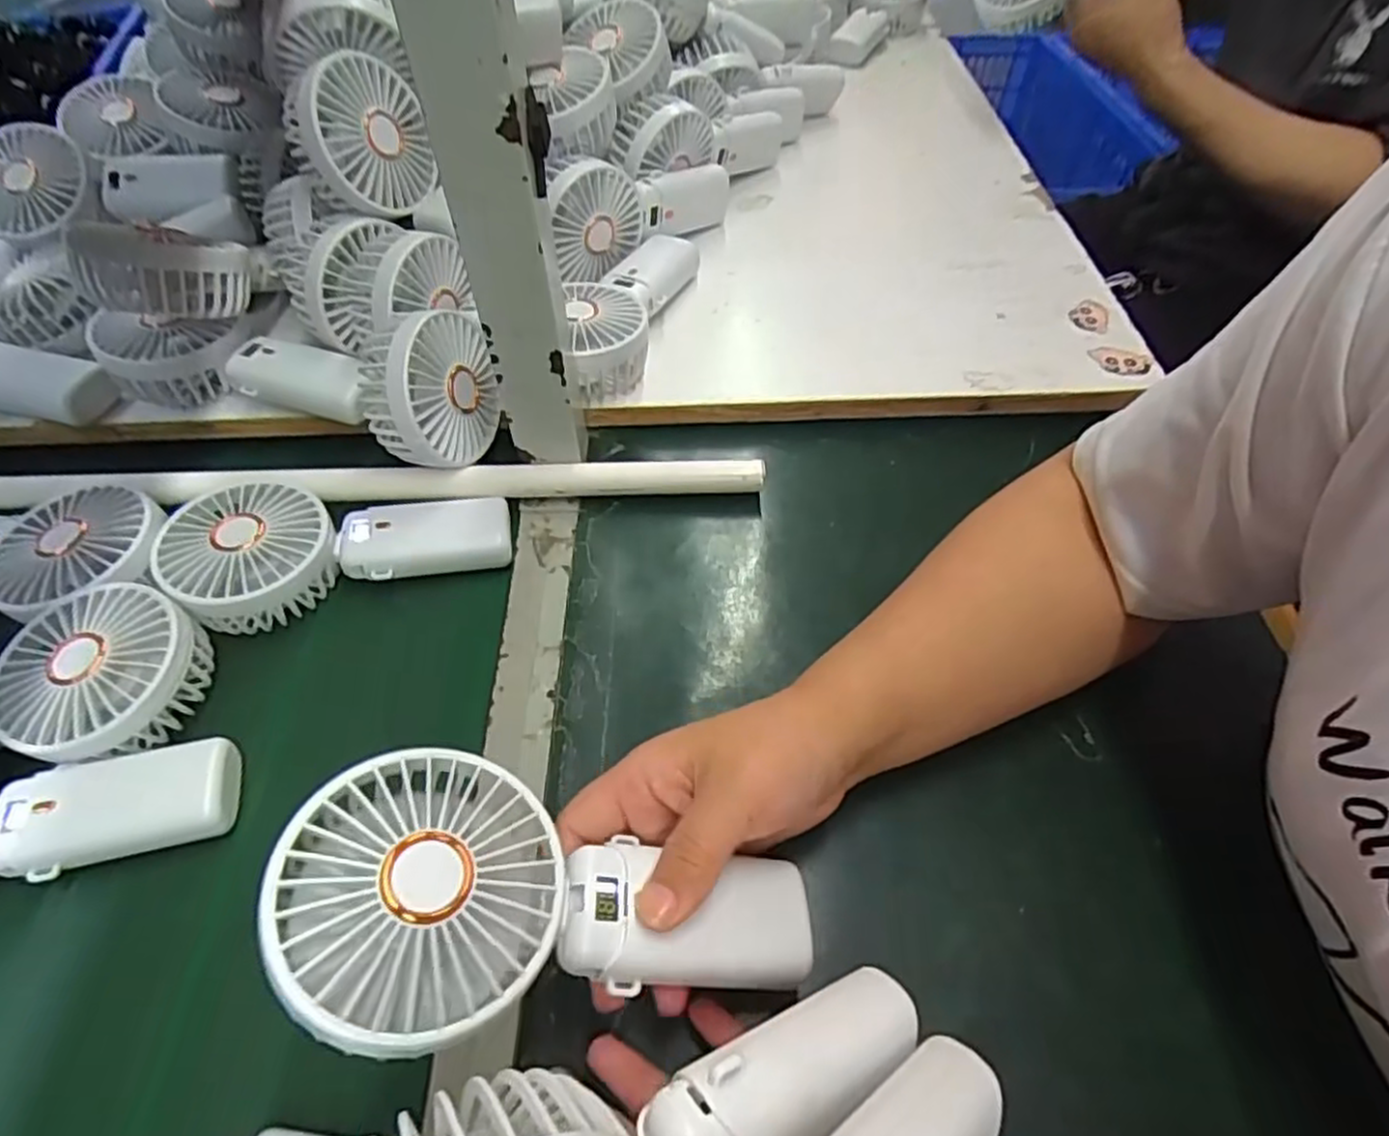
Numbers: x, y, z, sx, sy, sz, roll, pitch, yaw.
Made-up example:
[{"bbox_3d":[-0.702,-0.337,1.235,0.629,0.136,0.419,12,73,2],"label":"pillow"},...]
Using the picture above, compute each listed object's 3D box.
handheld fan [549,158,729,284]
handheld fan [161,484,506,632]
[{"bbox_3d":[-0.031,-0.275,0.558,0.034,0.077,0.184,33,51,25],"label":"handheld fan"},{"bbox_3d":[-0.201,-0.014,0.425,0.180,0.038,0.089,-5,53,-14],"label":"handheld fan"}]

